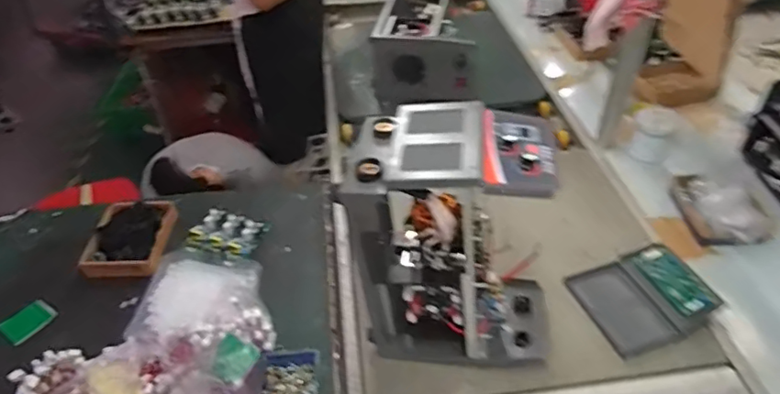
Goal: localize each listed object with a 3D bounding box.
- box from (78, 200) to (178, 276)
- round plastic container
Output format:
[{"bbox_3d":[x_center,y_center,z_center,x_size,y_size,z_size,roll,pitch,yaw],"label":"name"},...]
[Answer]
[{"bbox_3d":[-0.525,0.077,1.128,0.152,0.043,0.193,0,42,3],"label":"box"},{"bbox_3d":[0.610,-0.149,1.282,0.097,0.120,0.110,19,46,23],"label":"round plastic container"}]

